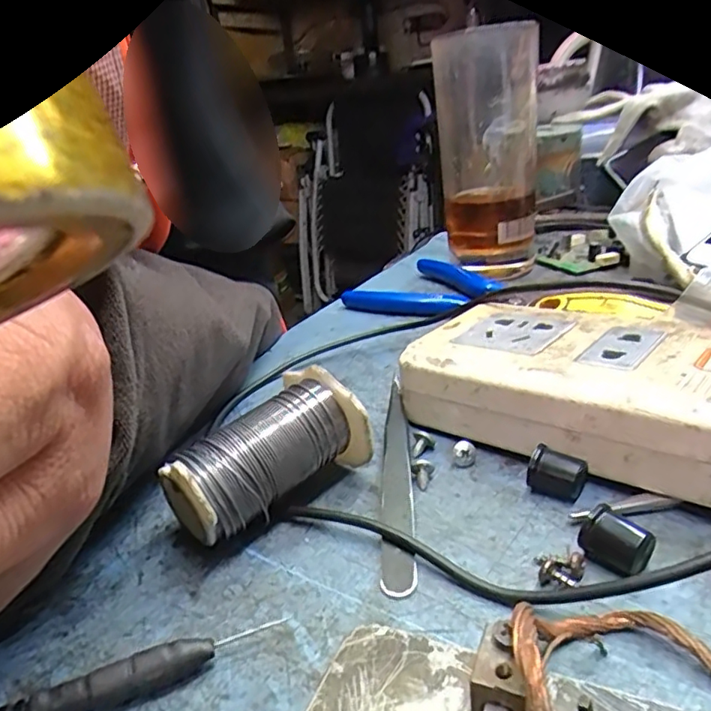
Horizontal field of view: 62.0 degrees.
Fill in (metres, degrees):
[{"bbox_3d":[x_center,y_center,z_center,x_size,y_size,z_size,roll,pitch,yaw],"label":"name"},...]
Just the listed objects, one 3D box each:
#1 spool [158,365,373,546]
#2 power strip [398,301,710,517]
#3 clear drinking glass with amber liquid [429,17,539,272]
[{"bbox_3d":[-0.030,0.035,0.195,0.062,0.039,0.035,-25,29,-35],"label":"spool"},{"bbox_3d":[0.088,0.014,0.205,0.143,0.038,0.068,15,32,42],"label":"power strip"},{"bbox_3d":[0.084,-0.123,0.375,0.059,0.141,0.050,-3,24,10],"label":"clear drinking glass with amber liquid"}]

